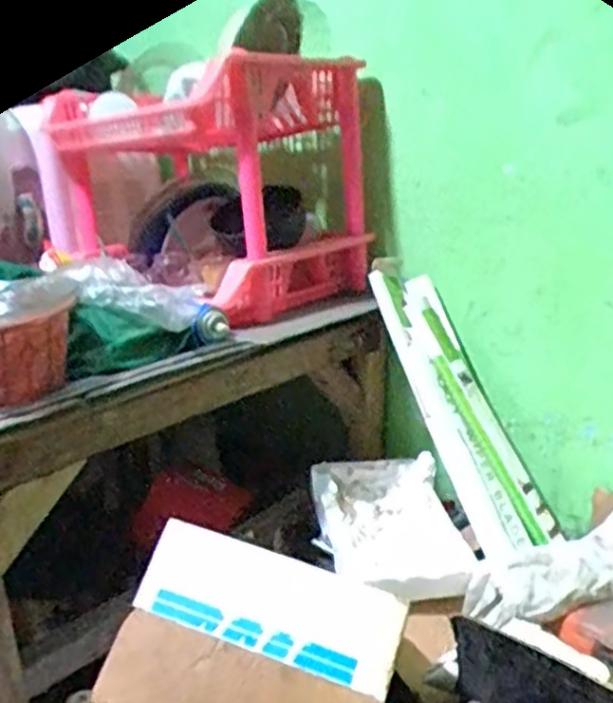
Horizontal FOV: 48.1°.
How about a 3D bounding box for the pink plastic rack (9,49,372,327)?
[{"bbox_3d":[-0.178,-0.240,1.074,0.459,0.350,0.370,5,18,33],"label":"pink plastic rack"}]

